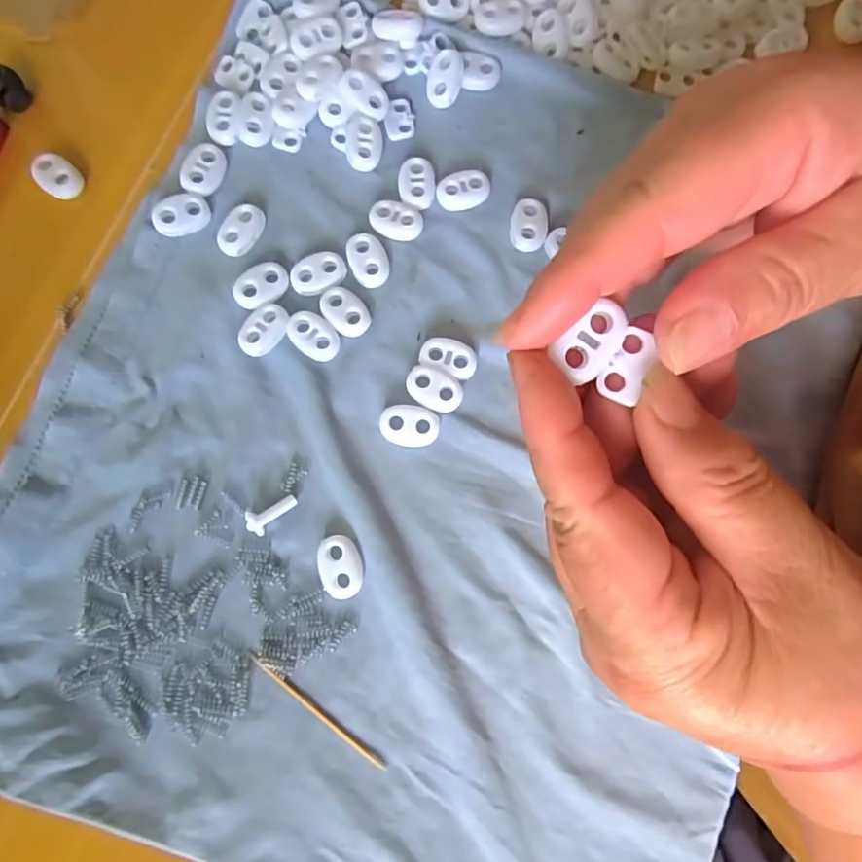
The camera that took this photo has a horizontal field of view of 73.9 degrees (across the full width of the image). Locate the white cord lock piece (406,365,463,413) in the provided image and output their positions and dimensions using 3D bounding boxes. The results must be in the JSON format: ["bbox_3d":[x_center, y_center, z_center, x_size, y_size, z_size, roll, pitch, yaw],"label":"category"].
[{"bbox_3d":[0.001,-0.016,0.220,0.022,0.004,0.015,23,81,4],"label":"white cord lock piece"}]

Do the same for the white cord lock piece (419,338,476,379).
[{"bbox_3d":[0.007,-0.029,0.224,0.022,0.005,0.013,21,80,4],"label":"white cord lock piece"}]

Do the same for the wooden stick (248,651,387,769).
[{"bbox_3d":[-0.040,0.098,0.200,0.061,0.004,0.004,37,82,6],"label":"wooden stick"}]

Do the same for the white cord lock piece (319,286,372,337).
[{"bbox_3d":[-0.034,-0.047,0.225,0.015,0.004,0.022,-44,82,-7],"label":"white cord lock piece"}]

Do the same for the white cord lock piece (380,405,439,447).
[{"bbox_3d":[-0.008,-0.002,0.218,0.022,0.005,0.015,9,80,2],"label":"white cord lock piece"}]

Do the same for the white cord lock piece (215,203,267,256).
[{"bbox_3d":[-0.077,-0.081,0.232,0.014,0.005,0.022,24,81,4],"label":"white cord lock piece"}]

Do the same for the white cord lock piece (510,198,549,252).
[{"bbox_3d":[0.040,-0.083,0.233,0.014,0.006,0.021,5,80,1],"label":"white cord lock piece"}]

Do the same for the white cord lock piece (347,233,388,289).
[{"bbox_3d":[-0.025,-0.069,0.229,0.014,0.005,0.022,-23,80,-4],"label":"white cord lock piece"}]

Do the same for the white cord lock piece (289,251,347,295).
[{"bbox_3d":[-0.045,-0.064,0.228,0.022,0.004,0.016,-15,80,-3],"label":"white cord lock piece"}]

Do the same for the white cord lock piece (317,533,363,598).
[{"bbox_3d":[-0.033,0.049,0.207,0.015,0.005,0.022,-21,80,-4],"label":"white cord lock piece"}]

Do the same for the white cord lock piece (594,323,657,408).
[{"bbox_3d":[0.048,-0.016,0.140,0.010,0.004,0.018,26,81,5],"label":"white cord lock piece"}]

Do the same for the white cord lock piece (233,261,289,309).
[{"bbox_3d":[-0.067,-0.057,0.226,0.022,0.005,0.015,-35,81,-6],"label":"white cord lock piece"}]

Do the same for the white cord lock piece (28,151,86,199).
[{"bbox_3d":[-0.156,-0.107,0.239,0.022,0.006,0.016,38,82,6],"label":"white cord lock piece"}]

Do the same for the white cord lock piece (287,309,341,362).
[{"bbox_3d":[-0.046,-0.037,0.223,0.015,0.004,0.022,-42,82,-7],"label":"white cord lock piece"}]

